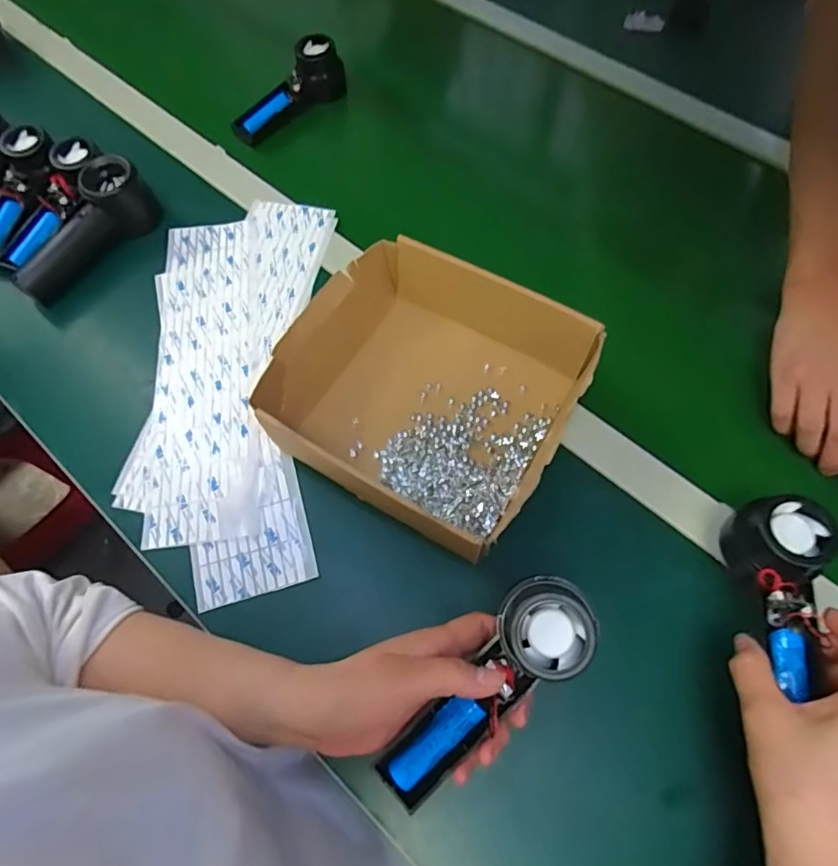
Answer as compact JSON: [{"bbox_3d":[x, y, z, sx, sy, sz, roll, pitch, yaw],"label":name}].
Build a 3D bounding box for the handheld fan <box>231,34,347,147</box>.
[{"bbox_3d":[-0.161,-0.404,0.667,0.157,0.069,0.054,-39,71,-18],"label":"handheld fan"}]

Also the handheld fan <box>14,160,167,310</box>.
[{"bbox_3d":[-0.338,-0.205,0.554,0.054,0.061,0.160,39,69,16],"label":"handheld fan"}]

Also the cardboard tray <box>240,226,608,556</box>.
[{"bbox_3d":[0.008,-0.042,0.464,0.236,0.067,0.232,25,66,13],"label":"cardboard tray"}]

